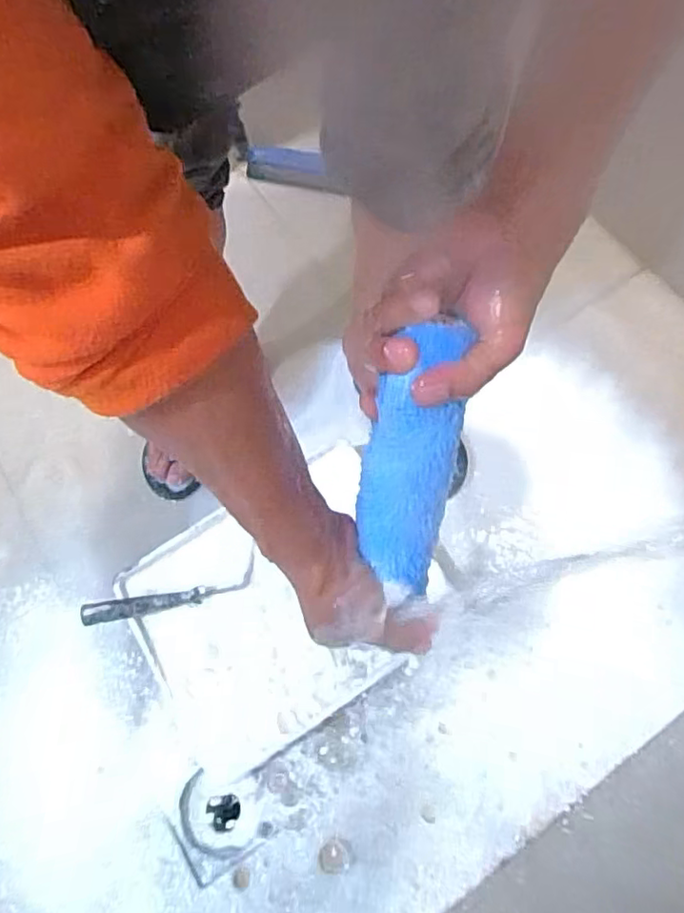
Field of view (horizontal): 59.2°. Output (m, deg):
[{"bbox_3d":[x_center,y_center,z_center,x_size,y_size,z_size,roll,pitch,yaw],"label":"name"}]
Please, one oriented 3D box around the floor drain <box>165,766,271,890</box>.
[{"bbox_3d":[-0.144,0.422,0.709,0.105,0.018,0.101,-32,68,-12],"label":"floor drain"}]

